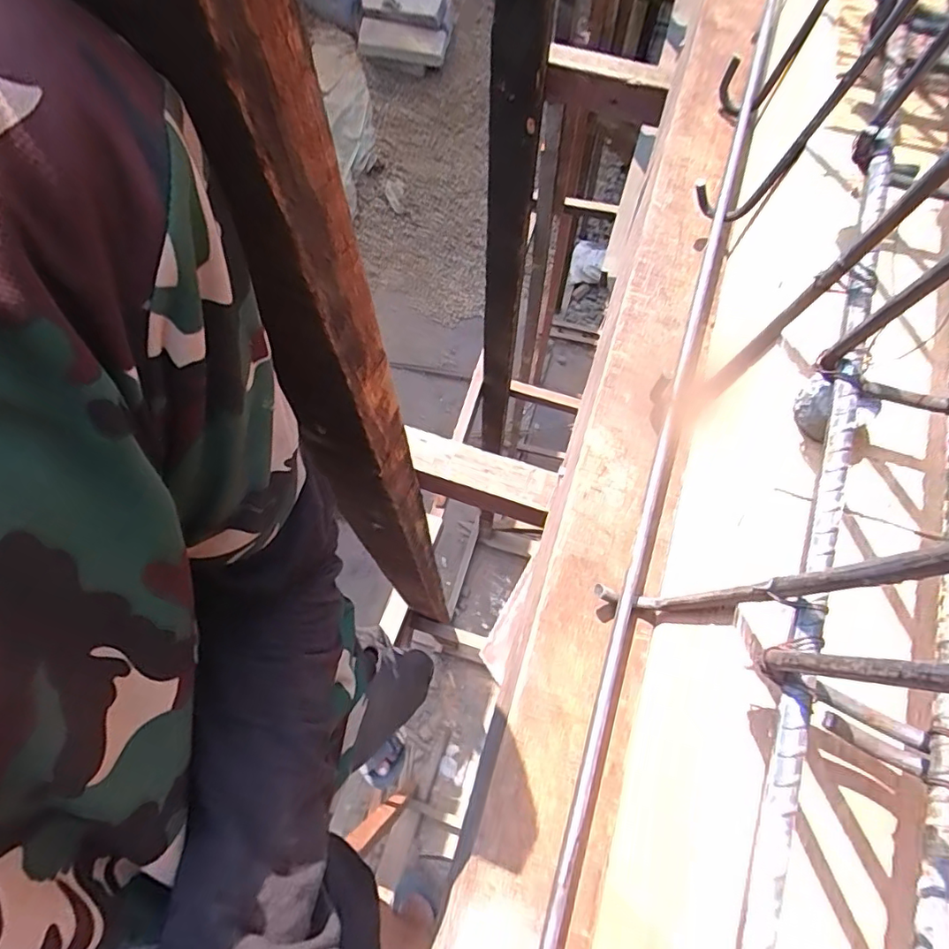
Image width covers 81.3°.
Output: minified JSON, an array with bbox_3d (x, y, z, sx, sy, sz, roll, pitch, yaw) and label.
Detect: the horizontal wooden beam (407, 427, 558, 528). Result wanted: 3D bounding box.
[{"bbox_3d":[0.002,0.005,0.564,0.158,0.044,0.051,19,69,7],"label":"horizontal wooden beam"}]

